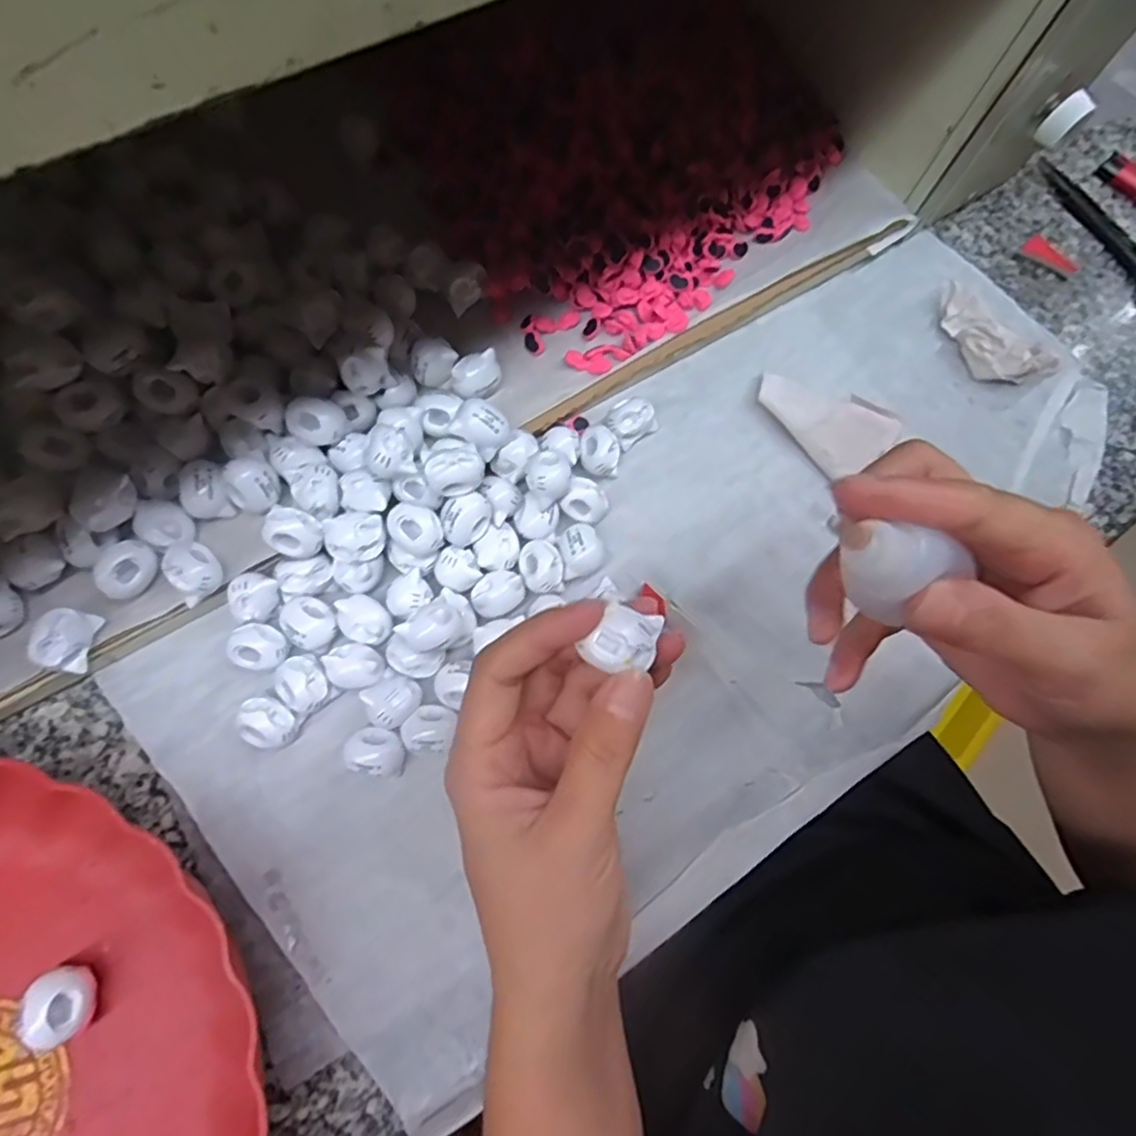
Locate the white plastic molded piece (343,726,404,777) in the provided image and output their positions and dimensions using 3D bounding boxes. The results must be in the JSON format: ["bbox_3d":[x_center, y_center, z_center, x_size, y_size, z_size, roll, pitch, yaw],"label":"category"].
[{"bbox_3d":[-0.082,0.080,0.287,0.024,0.019,0.019,12,74,-1],"label":"white plastic molded piece"}]

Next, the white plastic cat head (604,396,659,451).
[{"bbox_3d":[0.032,-0.077,0.343,0.028,0.019,0.021,-37,81,-13],"label":"white plastic cat head"}]

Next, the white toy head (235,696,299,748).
[{"bbox_3d":[-0.128,0.068,0.286,0.024,0.021,0.019,13,74,-1],"label":"white toy head"}]

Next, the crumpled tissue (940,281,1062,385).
[{"bbox_3d":[0.241,-0.130,0.380,0.073,0.019,0.034,43,75,7],"label":"crumpled tissue"}]

